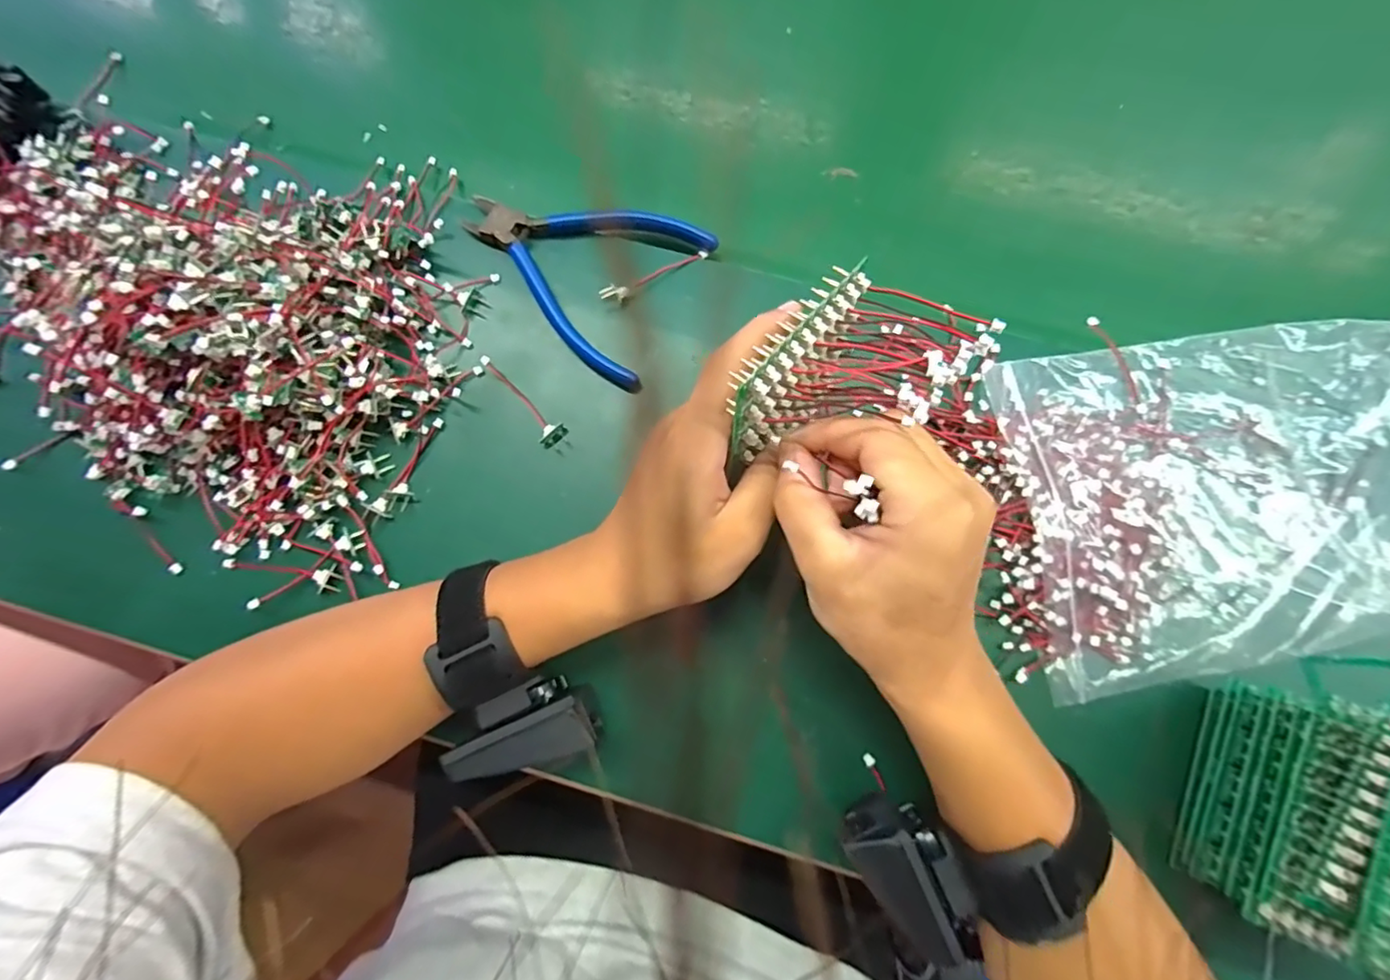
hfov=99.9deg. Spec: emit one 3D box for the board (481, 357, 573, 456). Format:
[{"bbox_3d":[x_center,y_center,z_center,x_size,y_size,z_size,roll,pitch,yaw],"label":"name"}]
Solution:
[{"bbox_3d":[-0.096,-0.048,0.323,0.065,0.012,0.016,43,83,9],"label":"board"}]

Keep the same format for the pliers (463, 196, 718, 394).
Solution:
[{"bbox_3d":[-0.070,-0.131,0.336,0.134,0.018,0.101,28,81,7],"label":"pliers"}]

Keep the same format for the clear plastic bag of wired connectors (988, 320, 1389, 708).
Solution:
[{"bbox_3d":[0.285,-0.002,0.295,0.235,0.026,0.164,-11,79,-1],"label":"clear plastic bag of wired connectors"}]

